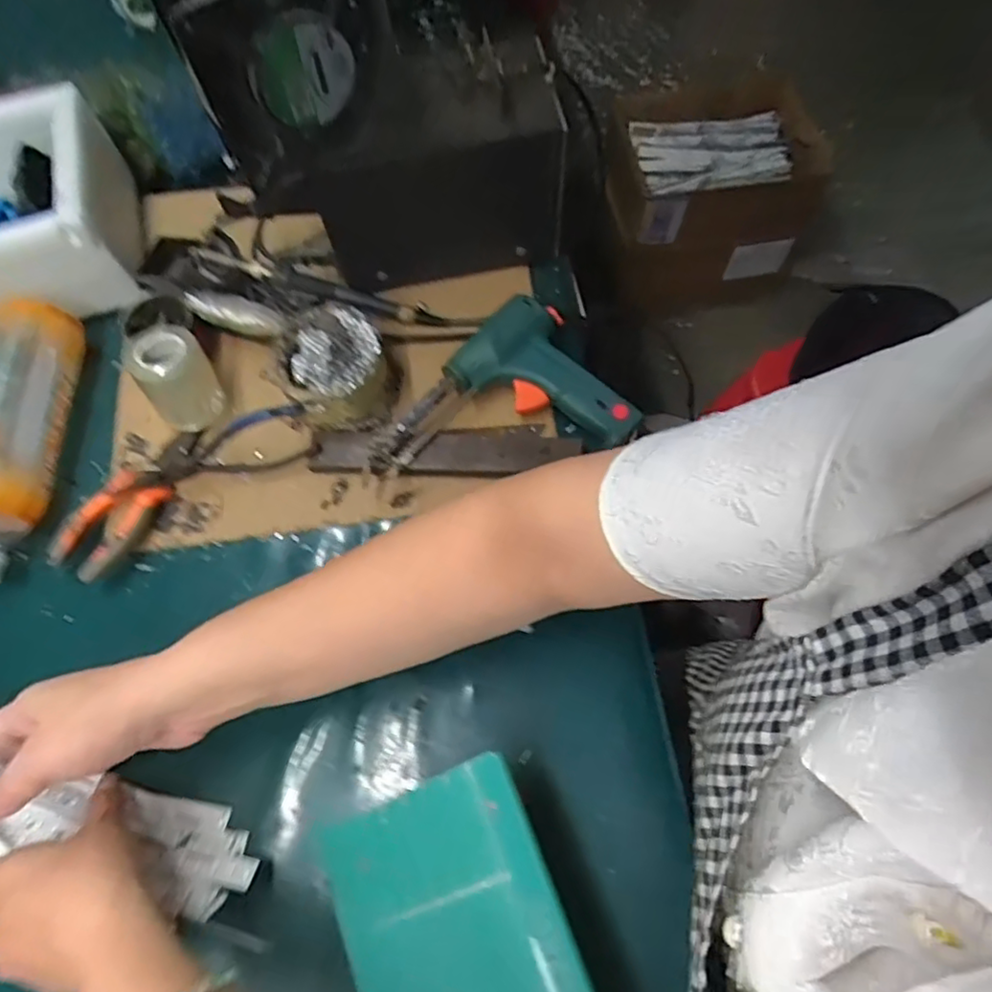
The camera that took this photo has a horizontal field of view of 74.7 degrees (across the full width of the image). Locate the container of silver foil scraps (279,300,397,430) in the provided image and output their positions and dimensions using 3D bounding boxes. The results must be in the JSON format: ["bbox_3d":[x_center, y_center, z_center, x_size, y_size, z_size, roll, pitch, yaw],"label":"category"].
[{"bbox_3d":[-0.122,-0.104,0.499,0.082,0.065,0.089,-1,67,2],"label":"container of silver foil scraps"}]

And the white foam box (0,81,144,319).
[{"bbox_3d":[-0.415,-0.225,0.538,0.200,0.083,0.172,-16,67,-5],"label":"white foam box"}]

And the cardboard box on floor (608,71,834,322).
[{"bbox_3d":[0.399,-0.551,1.252,0.389,0.297,0.267,-2,67,2],"label":"cardboard box on floor"}]

